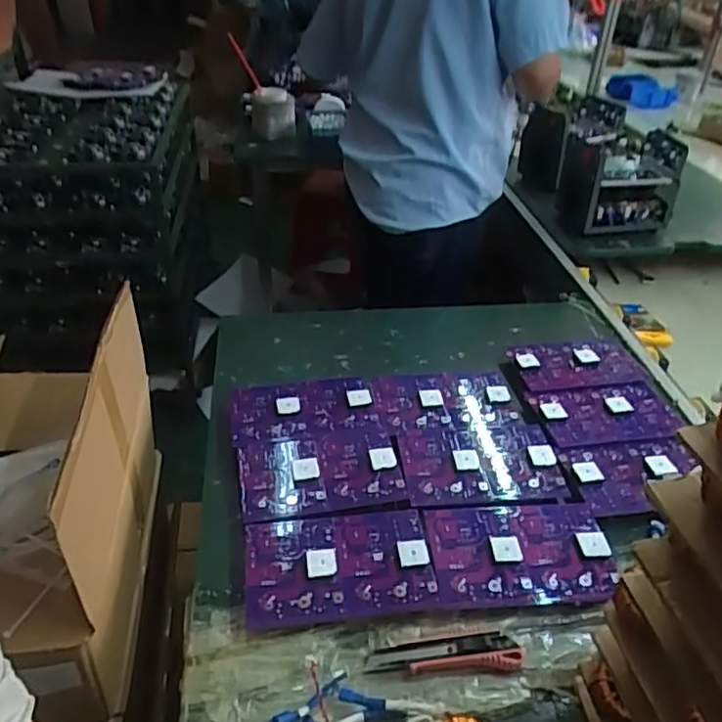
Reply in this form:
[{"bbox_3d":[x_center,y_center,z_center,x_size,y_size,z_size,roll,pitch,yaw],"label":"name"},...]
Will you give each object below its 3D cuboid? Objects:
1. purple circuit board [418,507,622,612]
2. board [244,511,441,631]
[{"bbox_3d":[0.176,0.210,0.709,0.199,0.018,0.126,-2,40,-4],"label":"purple circuit board"},{"bbox_3d":[-0.025,0.220,0.691,0.200,0.015,0.127,-4,42,-3],"label":"board"}]

